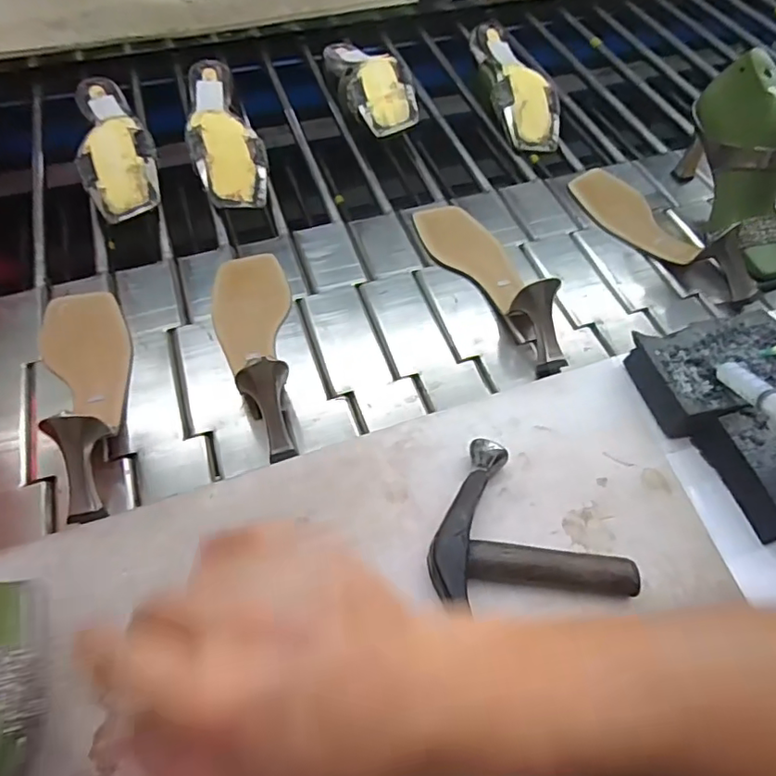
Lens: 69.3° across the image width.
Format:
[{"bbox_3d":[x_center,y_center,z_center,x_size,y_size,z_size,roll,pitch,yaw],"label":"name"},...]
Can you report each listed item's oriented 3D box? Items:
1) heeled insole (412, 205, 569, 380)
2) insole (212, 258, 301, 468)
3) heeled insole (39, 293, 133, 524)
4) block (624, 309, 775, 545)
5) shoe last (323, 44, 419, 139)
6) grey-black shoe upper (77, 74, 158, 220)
[{"bbox_3d":[0.113,-0.124,0.569,0.067,0.060,0.245,-25,61,-18],"label":"heeled insole"},{"bbox_3d":[-0.122,-0.044,0.517,0.072,0.064,0.234,-10,45,-10],"label":"insole"},{"bbox_3d":[-0.258,-0.014,0.481,0.075,0.062,0.248,-23,61,-17],"label":"heeled insole"},{"bbox_3d":[0.277,0.021,0.424,0.131,0.041,0.172,-12,58,-11],"label":"block"},{"bbox_3d":[-0.024,-0.396,0.734,0.087,0.077,0.213,-9,58,-9],"label":"shoe last"},{"bbox_3d":[-0.320,-0.285,0.654,0.078,0.064,0.224,-20,60,-15],"label":"grey-black shoe upper"}]

